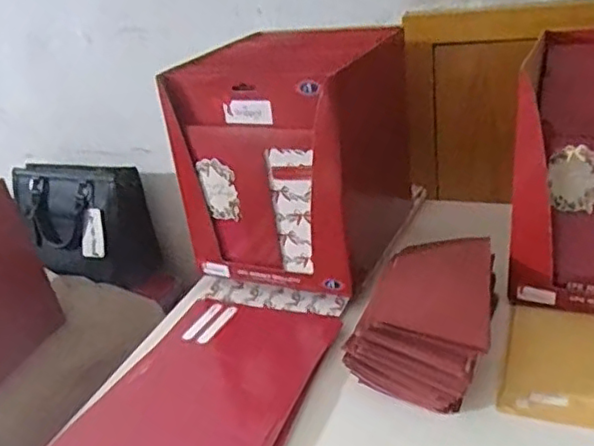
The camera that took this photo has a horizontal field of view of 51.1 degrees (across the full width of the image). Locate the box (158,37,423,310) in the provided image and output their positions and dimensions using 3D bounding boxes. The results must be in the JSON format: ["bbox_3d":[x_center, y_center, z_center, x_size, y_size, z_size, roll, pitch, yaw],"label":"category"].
[{"bbox_3d":[-0.003,-0.062,0.706,0.203,0.263,0.173,9,30,32],"label":"box"}]

